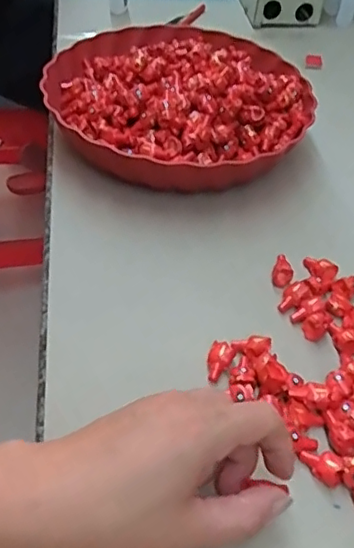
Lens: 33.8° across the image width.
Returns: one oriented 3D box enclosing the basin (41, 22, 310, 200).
[{"bbox_3d":[-0.002,-0.164,0.554,0.241,0.073,0.249,2,46,-2],"label":"basin"}]

